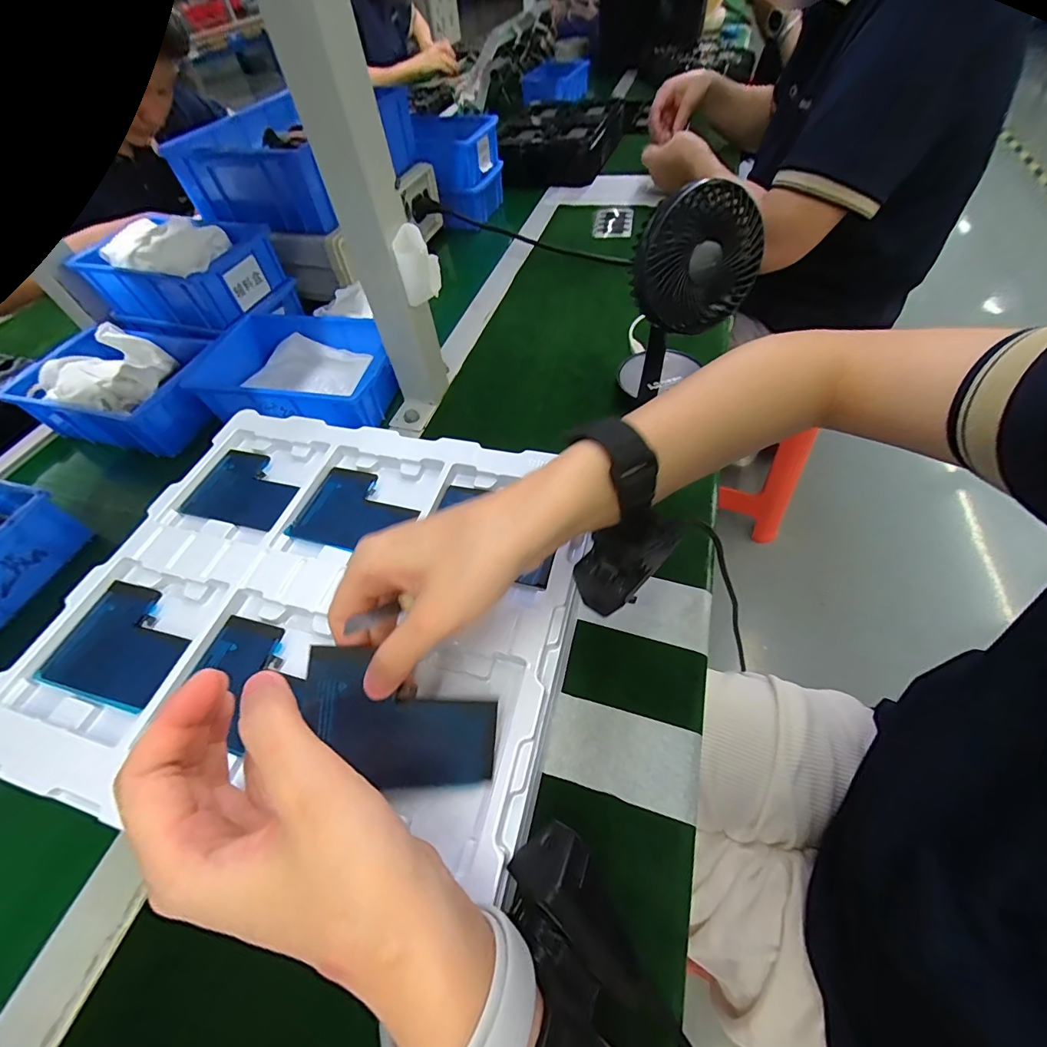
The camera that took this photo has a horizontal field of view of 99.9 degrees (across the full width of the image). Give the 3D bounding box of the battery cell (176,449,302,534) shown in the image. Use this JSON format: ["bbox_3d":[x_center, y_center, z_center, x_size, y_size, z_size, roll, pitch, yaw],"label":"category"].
[{"bbox_3d":[-0.220,-0.028,0.349,0.086,0.006,0.066,12,57,14],"label":"battery cell"}]

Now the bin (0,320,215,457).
[{"bbox_3d":[-0.462,-0.163,0.510,0.232,0.059,0.140,12,56,11],"label":"bin"}]

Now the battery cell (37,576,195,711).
[{"bbox_3d":[-0.257,0.074,0.281,0.086,0.004,0.069,10,57,12],"label":"battery cell"}]

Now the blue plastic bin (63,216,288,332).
[{"bbox_3d":[-0.417,-0.317,0.551,0.189,0.080,0.138,14,58,15],"label":"blue plastic bin"}]

